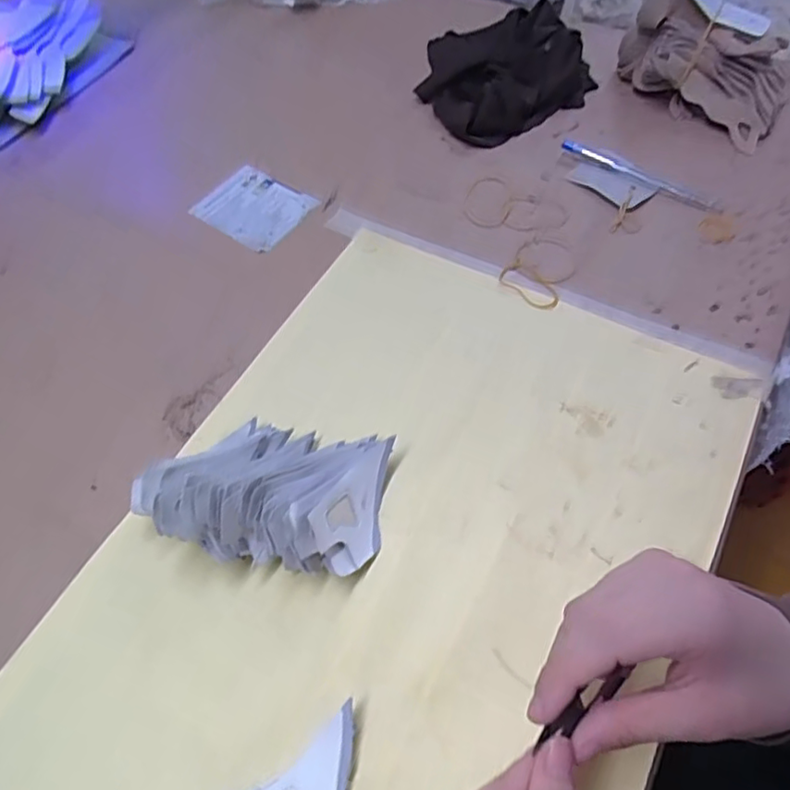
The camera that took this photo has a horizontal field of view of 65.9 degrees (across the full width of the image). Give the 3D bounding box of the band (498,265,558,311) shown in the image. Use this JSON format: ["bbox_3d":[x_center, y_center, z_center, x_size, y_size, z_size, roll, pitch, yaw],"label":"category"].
[{"bbox_3d":[0.100,-0.080,0.453,0.023,0.004,0.051,-40,65,-19],"label":"band"}]

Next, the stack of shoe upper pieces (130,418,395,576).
[{"bbox_3d":[-0.070,0.051,0.352,0.143,0.049,0.093,6,59,7],"label":"stack of shoe upper pieces"}]

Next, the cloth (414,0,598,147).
[{"bbox_3d":[0.100,-0.309,0.576,0.158,0.038,0.139,-28,61,-13],"label":"cloth"}]

